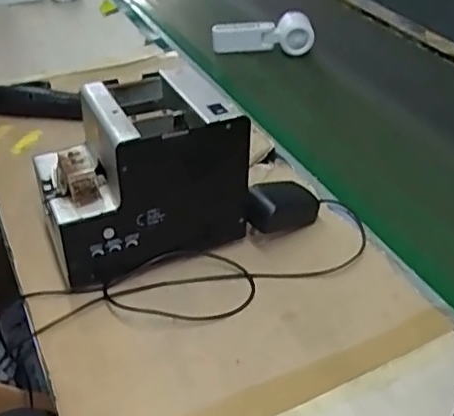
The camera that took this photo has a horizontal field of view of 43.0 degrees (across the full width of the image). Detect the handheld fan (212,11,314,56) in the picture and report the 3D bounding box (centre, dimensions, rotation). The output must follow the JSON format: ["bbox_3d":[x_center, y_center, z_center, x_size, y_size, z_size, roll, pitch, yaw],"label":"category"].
[{"bbox_3d":[0.064,-0.297,0.986,0.170,0.051,0.059,-4,39,-8],"label":"handheld fan"}]

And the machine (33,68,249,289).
[{"bbox_3d":[-0.086,-0.039,0.567,0.182,0.143,0.135,-14,41,-22],"label":"machine"}]

